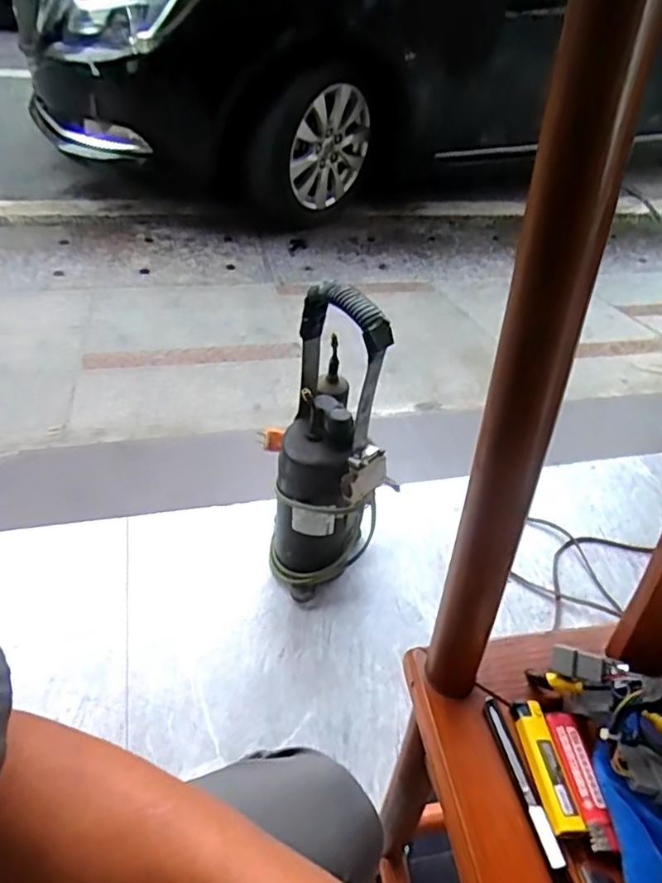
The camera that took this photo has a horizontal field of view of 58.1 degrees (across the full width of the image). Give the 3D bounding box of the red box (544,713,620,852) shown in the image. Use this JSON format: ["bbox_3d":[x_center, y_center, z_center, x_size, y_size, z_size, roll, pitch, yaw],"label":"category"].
[{"bbox_3d":[0.159,0.214,0.383,0.023,0.010,0.082,2,43,-5],"label":"red box"}]

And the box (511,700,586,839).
[{"bbox_3d":[0.137,0.207,0.383,0.021,0.008,0.079,0,43,-8],"label":"box"}]

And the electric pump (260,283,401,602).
[{"bbox_3d":[0.001,0.012,0.864,0.163,0.477,0.199,6,42,-1],"label":"electric pump"}]

